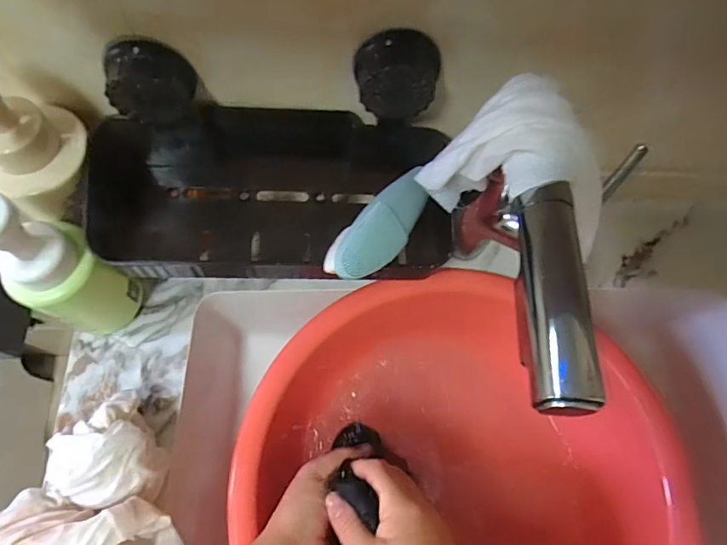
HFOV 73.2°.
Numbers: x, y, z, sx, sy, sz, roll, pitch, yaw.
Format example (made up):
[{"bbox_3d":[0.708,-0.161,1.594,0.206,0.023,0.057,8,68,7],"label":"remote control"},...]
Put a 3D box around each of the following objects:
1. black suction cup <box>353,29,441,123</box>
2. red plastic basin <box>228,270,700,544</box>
[{"bbox_3d":[0.023,-0.129,0.322,0.056,0.044,0.039,-7,70,-4],"label":"black suction cup"},{"bbox_3d":[0.070,0.174,0.433,0.374,0.096,0.359,-4,70,-3],"label":"red plastic basin"}]

